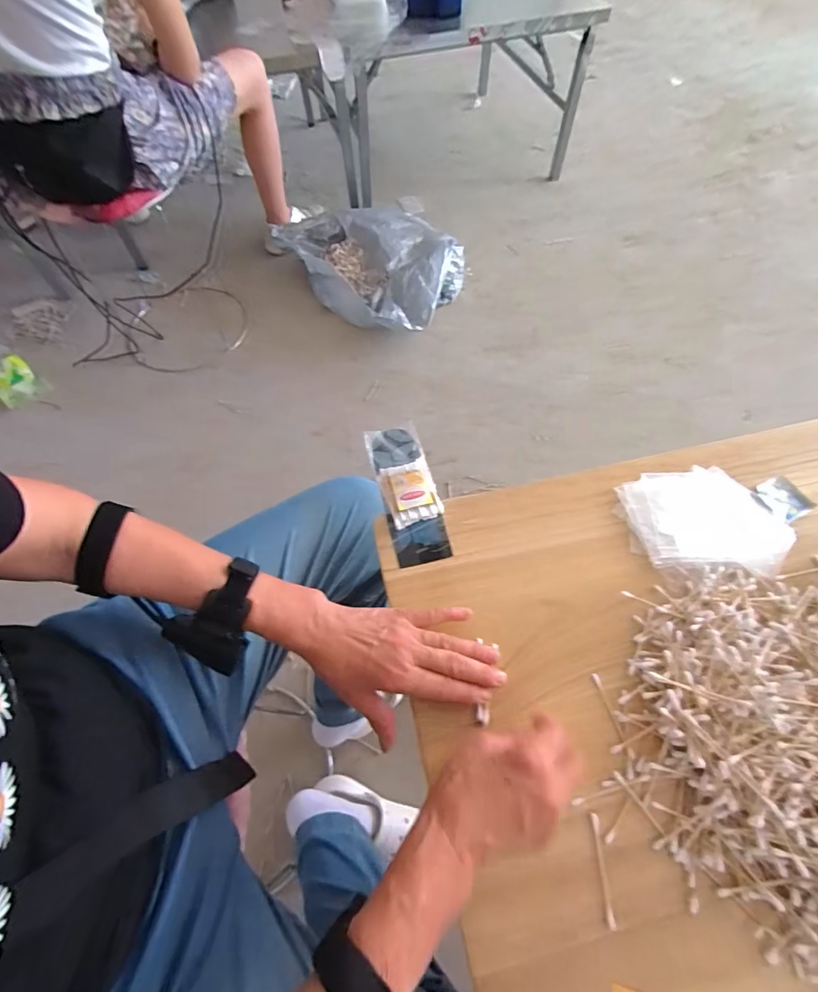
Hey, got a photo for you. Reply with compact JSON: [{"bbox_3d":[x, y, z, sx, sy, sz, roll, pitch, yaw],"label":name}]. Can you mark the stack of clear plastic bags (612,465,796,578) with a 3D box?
[{"bbox_3d":[0.322,0.023,0.494,0.175,0.013,0.116,3,62,3],"label":"stack of clear plastic bags"}]

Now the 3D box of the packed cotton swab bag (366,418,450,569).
[{"bbox_3d":[-0.001,-0.007,0.522,0.062,0.013,0.176,-15,63,-6],"label":"packed cotton swab bag"}]

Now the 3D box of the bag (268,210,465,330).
[{"bbox_3d":[-0.107,-0.752,1.431,0.580,0.150,0.427,39,70,18],"label":"bag"}]

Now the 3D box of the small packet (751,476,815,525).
[{"bbox_3d":[0.423,0.005,0.513,0.052,0.004,0.049,-25,64,-12],"label":"small packet"}]

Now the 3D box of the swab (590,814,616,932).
[{"bbox_3d":[0.155,0.299,0.361,0.006,0.004,0.073,-1,62,1],"label":"swab"}]

